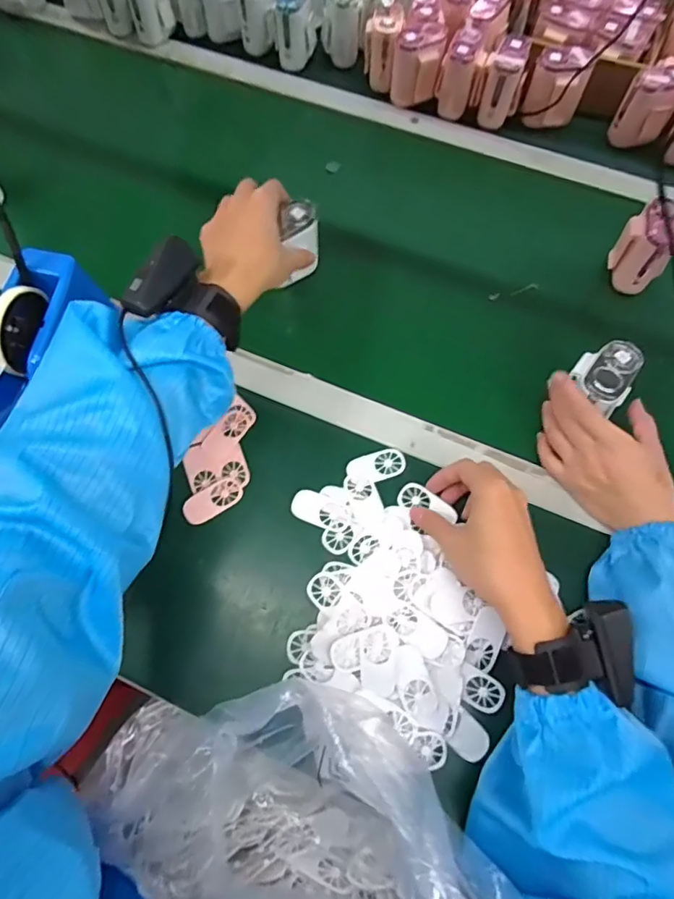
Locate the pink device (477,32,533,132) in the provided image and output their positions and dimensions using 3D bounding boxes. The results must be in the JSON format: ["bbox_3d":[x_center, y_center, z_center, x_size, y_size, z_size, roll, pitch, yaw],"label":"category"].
[{"bbox_3d":[0.223,-0.488,0.687,0.046,0.082,0.076,17,69,9],"label":"pink device"}]

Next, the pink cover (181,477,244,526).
[{"bbox_3d":[-0.121,0.050,0.502,0.059,0.006,0.029,-31,69,-10],"label":"pink cover"}]

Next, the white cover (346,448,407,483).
[{"bbox_3d":[0.039,0.017,0.515,0.059,0.004,0.032,-21,68,-6],"label":"white cover"}]

